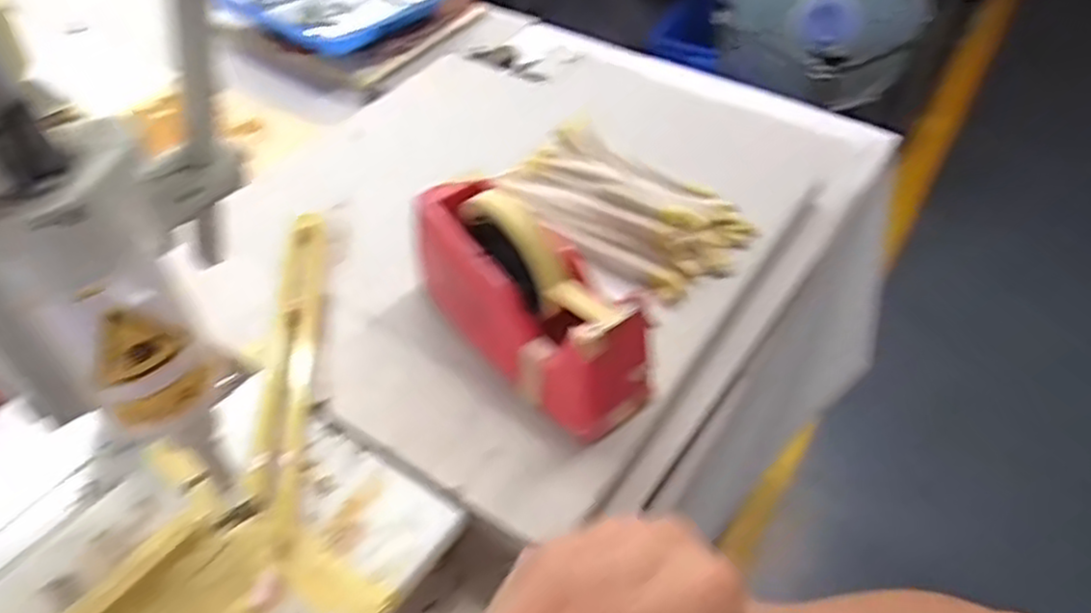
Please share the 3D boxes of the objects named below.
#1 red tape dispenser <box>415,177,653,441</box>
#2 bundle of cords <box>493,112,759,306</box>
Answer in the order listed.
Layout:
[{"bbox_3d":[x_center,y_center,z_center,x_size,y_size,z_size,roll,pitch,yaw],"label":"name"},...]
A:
[{"bbox_3d":[-0.017,-0.013,0.520,0.063,0.117,0.196,-36,56,-28],"label":"red tape dispenser"},{"bbox_3d":[0.063,-0.094,0.655,0.215,0.036,0.120,36,57,29],"label":"bundle of cords"}]

